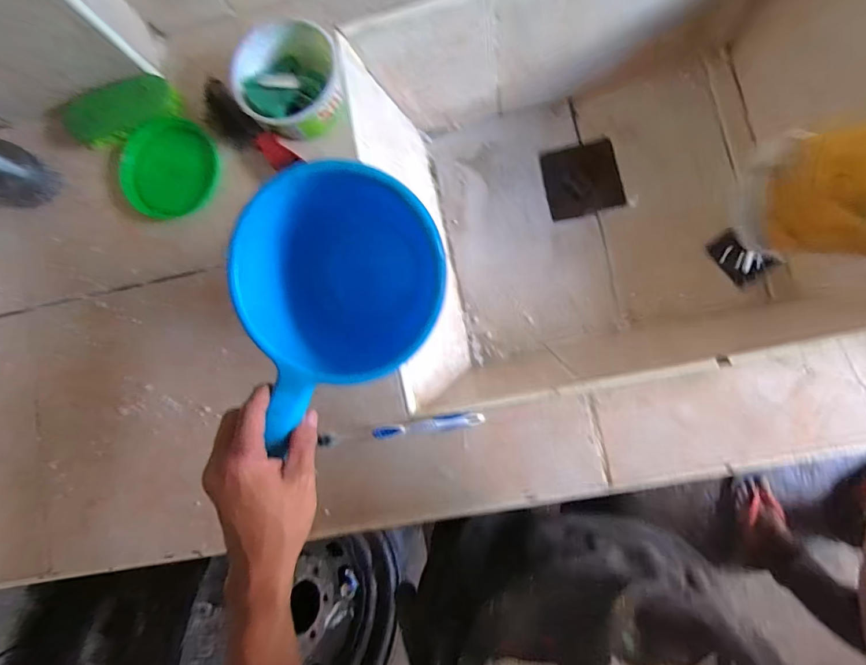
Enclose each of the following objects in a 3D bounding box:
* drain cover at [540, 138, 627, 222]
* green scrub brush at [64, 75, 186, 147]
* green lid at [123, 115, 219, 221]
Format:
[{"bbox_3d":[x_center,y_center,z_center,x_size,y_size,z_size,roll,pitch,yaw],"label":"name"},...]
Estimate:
[{"bbox_3d":[0.214,-0.219,0.608,0.102,0.006,0.099,-12,85,5],"label":"drain cover"},{"bbox_3d":[-0.355,-0.254,0.482,0.119,0.030,0.049,-29,83,3],"label":"green scrub brush"},{"bbox_3d":[-0.300,-0.187,0.479,0.112,0.015,0.112,0,86,6],"label":"green lid"}]

